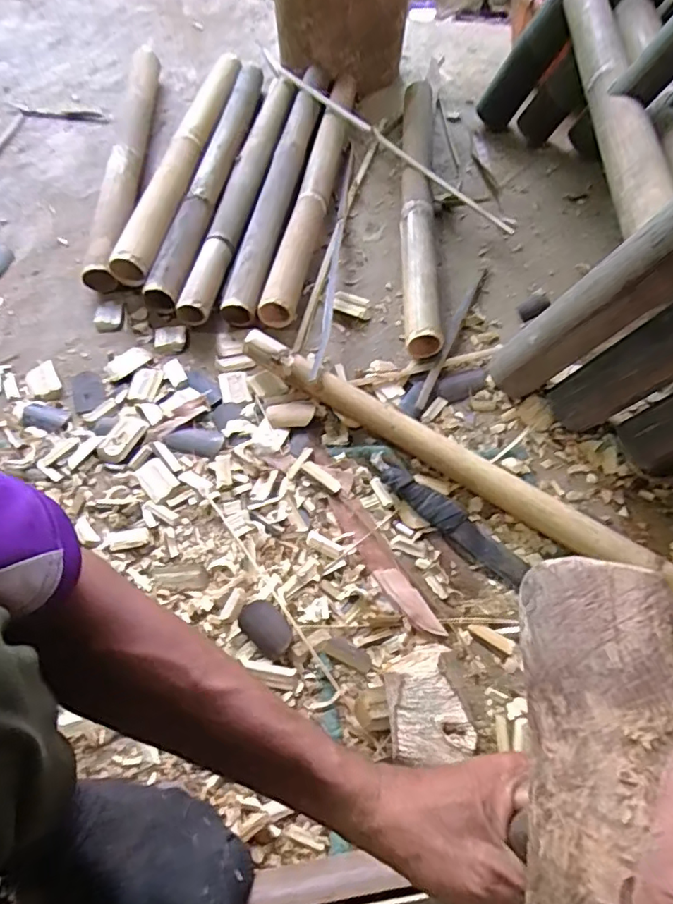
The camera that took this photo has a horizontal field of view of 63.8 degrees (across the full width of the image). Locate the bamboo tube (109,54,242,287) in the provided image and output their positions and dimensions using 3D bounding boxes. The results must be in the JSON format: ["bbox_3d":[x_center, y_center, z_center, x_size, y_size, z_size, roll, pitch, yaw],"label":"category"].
[{"bbox_3d":[-0.257,-0.533,0.940,0.054,0.052,0.616,7,62,4],"label":"bamboo tube"}]

